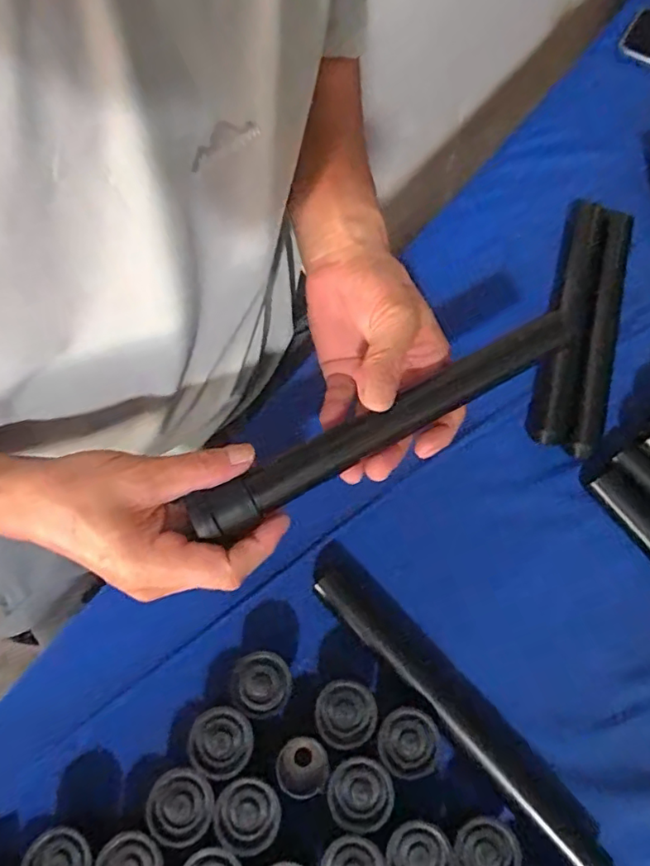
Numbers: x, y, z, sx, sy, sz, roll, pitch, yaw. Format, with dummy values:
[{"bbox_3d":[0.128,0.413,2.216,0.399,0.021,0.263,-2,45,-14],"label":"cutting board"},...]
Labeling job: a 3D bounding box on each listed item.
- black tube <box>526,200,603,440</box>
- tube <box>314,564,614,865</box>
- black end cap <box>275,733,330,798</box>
[{"bbox_3d":[0.193,-0.096,0.434,0.027,0.018,0.222,17,69,6],"label":"black tube"},{"bbox_3d":[0.078,0.168,0.333,0.028,0.021,0.220,-41,74,-15],"label":"tube"},{"bbox_3d":[-0.012,0.192,0.315,0.029,0.035,0.025,-21,70,-9],"label":"black end cap"}]

